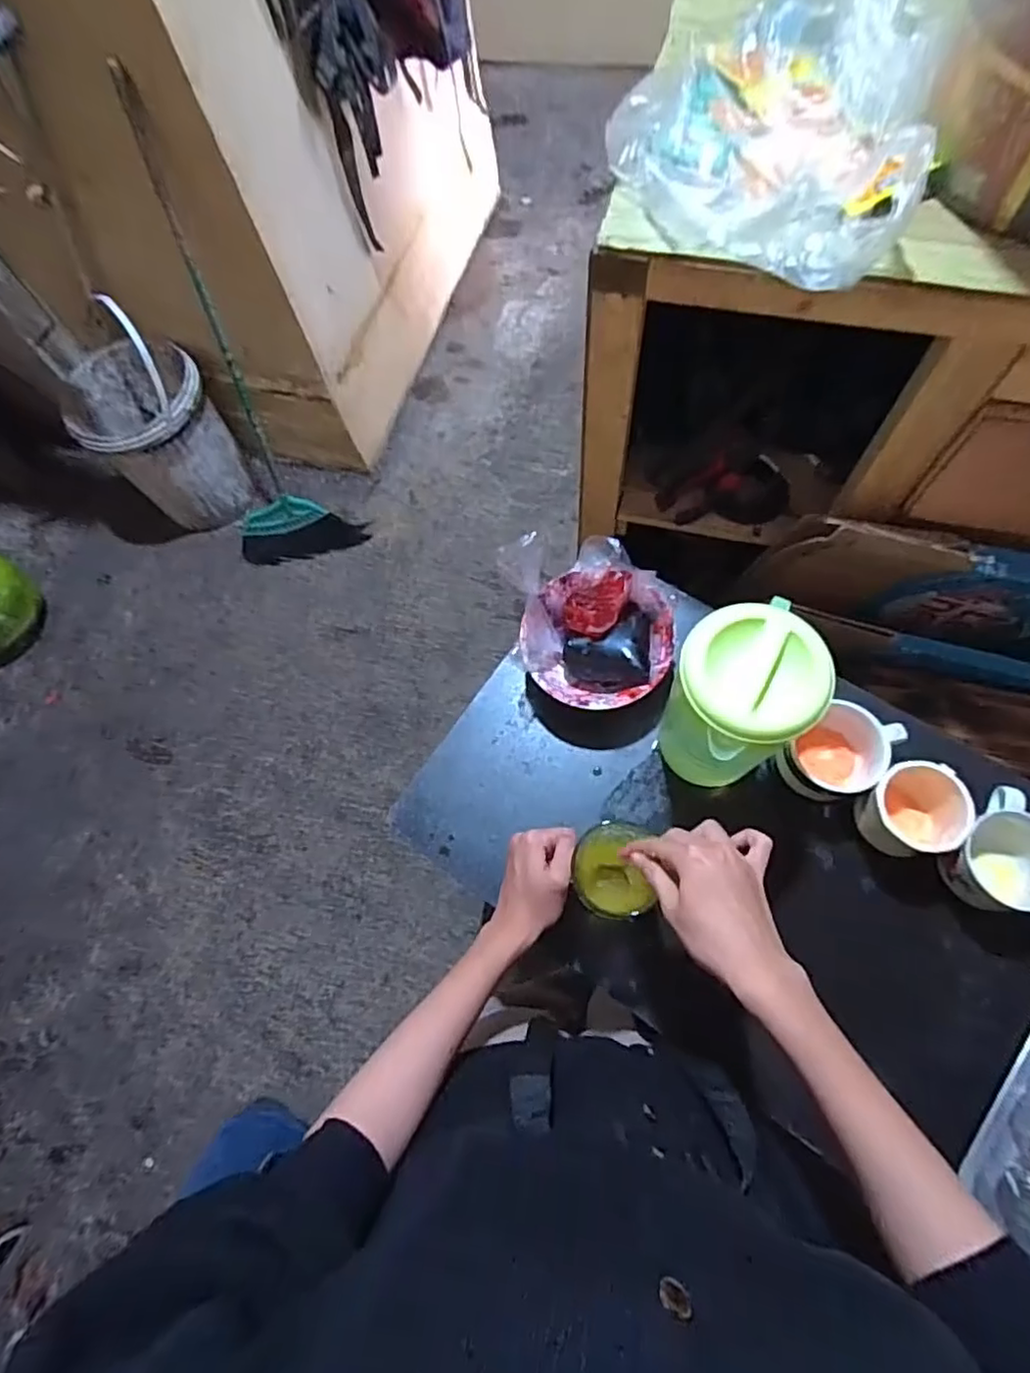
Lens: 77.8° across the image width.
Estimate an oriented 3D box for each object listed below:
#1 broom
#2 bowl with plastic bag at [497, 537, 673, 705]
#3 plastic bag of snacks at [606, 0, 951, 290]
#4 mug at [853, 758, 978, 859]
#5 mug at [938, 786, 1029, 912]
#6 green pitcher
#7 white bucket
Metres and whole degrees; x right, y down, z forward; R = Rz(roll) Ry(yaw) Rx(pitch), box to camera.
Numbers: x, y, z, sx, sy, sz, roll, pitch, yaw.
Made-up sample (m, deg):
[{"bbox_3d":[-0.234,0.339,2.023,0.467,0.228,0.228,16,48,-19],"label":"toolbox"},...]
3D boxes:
[{"bbox_3d":[-0.568,-0.655,1.332,0.315,0.906,0.081,-5,47,1],"label":"broom"},{"bbox_3d":[0.080,-0.062,0.658,0.149,0.096,0.172,-15,69,1],"label":"bowl with plastic bag"},{"bbox_3d":[0.182,-0.430,0.472,0.200,0.083,0.256,8,71,9],"label":"plastic bag of snacks"},{"bbox_3d":[0.359,0.113,0.580,0.082,0.069,0.076,1,70,7],"label":"mug"},{"bbox_3d":[0.423,0.146,0.566,0.082,0.073,0.099,-2,70,6],"label":"mug"},{"bbox_3d":[0.184,0.021,0.564,0.100,0.201,0.105,-2,70,6],"label":"green pitcher"},{"bbox_3d":[-0.854,-0.617,1.527,0.279,0.433,0.330,-37,70,-8],"label":"white bucket"}]

